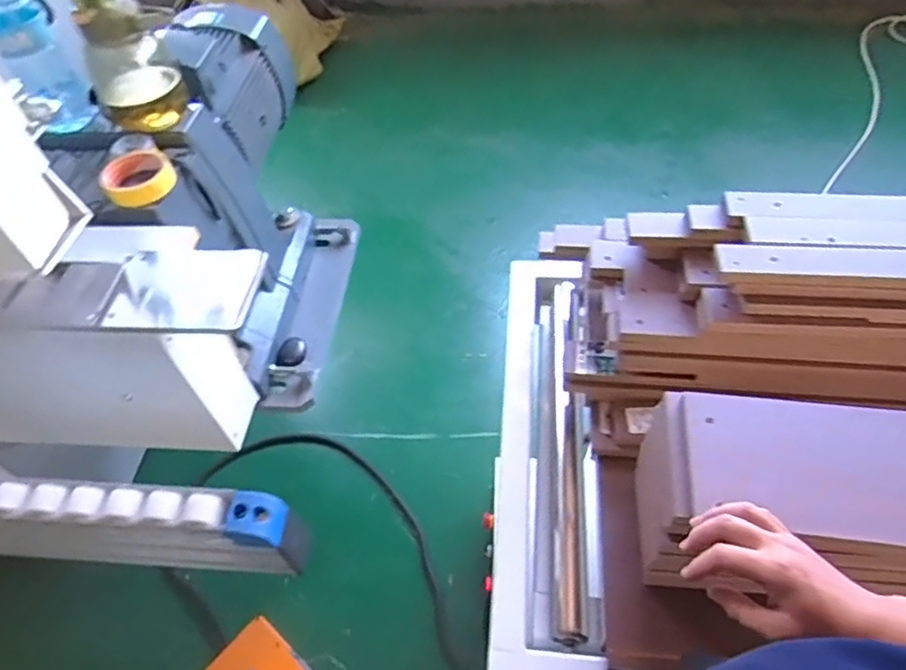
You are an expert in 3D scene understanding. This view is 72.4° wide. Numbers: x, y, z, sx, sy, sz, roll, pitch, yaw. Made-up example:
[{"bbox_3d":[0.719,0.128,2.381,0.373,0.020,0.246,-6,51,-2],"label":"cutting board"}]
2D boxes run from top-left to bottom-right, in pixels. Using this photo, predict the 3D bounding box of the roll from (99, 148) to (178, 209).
[{"bbox_3d":[-0.442,-0.221,0.867,0.096,0.032,0.096,-17,53,-8],"label":"roll"}]

